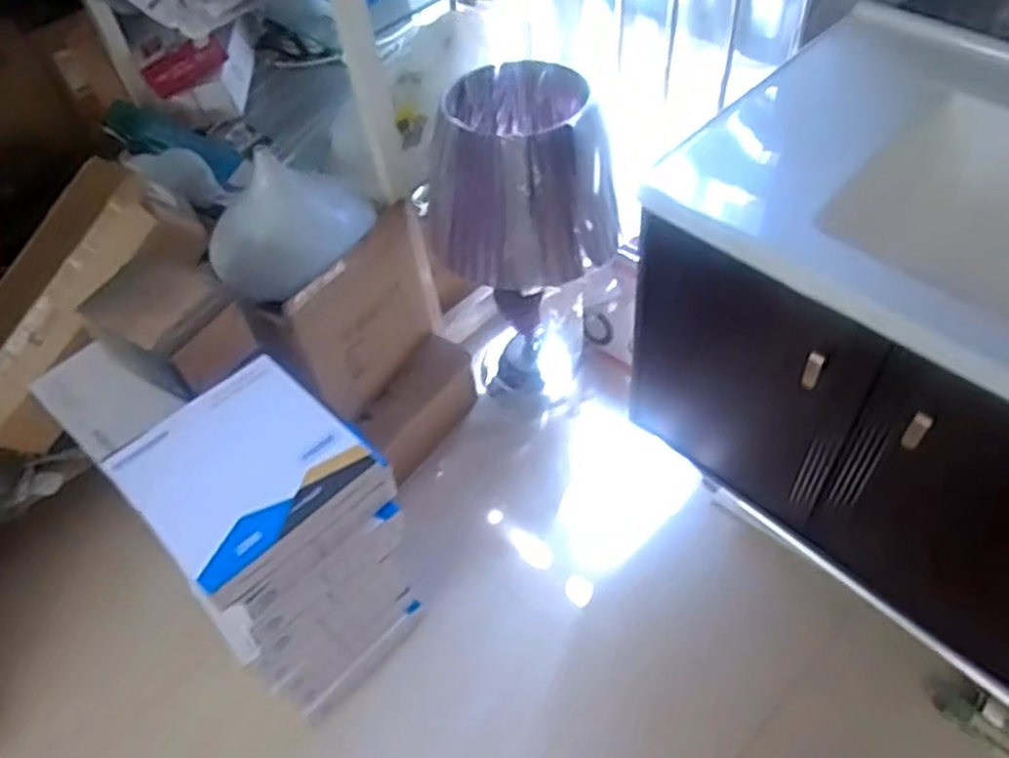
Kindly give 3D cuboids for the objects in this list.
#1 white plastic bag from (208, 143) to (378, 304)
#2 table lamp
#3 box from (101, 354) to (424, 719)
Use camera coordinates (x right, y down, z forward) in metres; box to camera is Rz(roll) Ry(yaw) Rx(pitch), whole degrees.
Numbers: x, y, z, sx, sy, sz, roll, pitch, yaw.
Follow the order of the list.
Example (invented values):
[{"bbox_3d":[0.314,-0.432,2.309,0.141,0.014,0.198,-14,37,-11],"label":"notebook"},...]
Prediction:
[{"bbox_3d":[-0.370,-0.278,1.305,0.277,0.188,0.142,-25,54,-13],"label":"white plastic bag"},{"bbox_3d":[0.041,-0.231,1.452,0.311,0.642,0.306,-1,53,5],"label":"table lamp"},{"bbox_3d":[-0.338,0.273,1.196,0.251,0.529,0.299,36,64,28],"label":"box"}]

